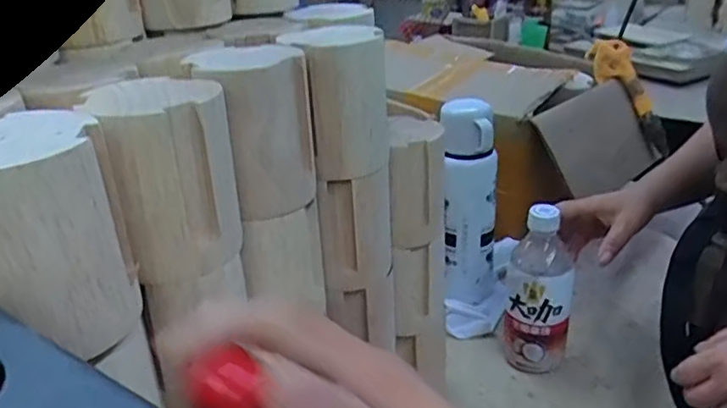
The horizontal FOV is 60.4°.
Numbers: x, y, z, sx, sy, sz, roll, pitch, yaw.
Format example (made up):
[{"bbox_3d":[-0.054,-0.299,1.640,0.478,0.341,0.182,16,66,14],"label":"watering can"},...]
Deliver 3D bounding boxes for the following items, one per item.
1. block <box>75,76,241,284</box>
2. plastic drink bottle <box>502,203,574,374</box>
[{"bbox_3d":[-0.110,-0.015,0.357,0.069,0.098,0.077,-16,29,-26],"label":"block"},{"bbox_3d":[0.188,0.093,0.671,0.067,0.183,0.068,5,27,14],"label":"plastic drink bottle"}]

